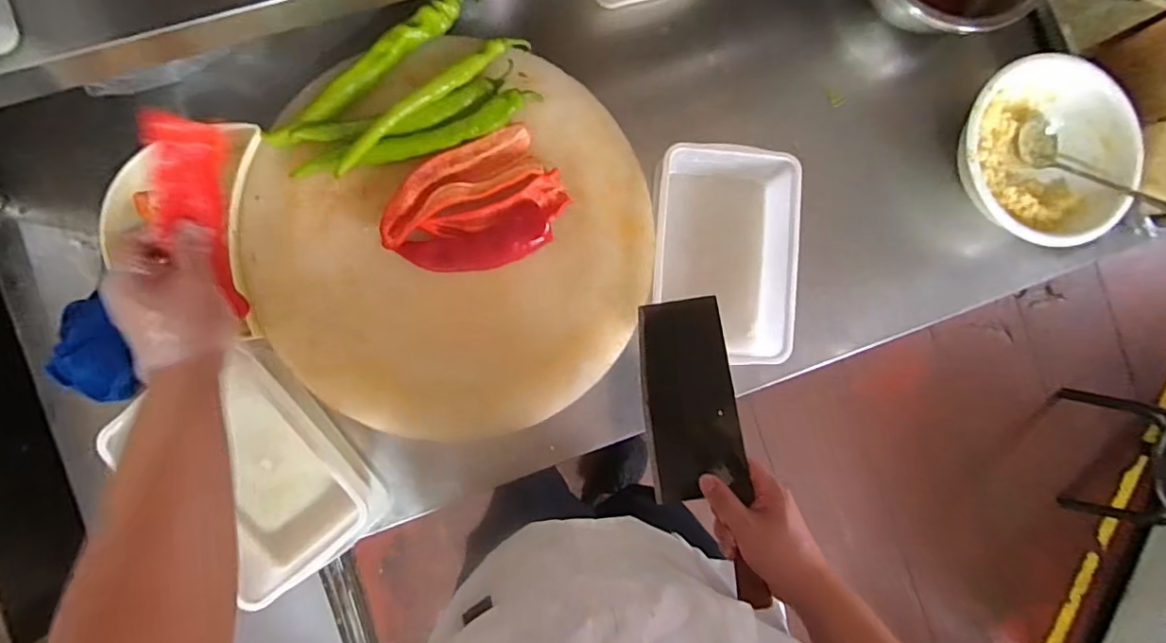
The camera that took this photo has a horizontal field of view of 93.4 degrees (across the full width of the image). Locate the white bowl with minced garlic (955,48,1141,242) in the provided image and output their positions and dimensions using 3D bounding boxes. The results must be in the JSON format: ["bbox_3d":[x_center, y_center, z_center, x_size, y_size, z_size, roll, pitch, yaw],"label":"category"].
[{"bbox_3d":[0.622,-0.227,0.743,0.229,0.078,0.254,-23,91,-6],"label":"white bowl with minced garlic"}]

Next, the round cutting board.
[{"bbox_3d":[-0.137,-0.082,0.648,0.453,0.040,0.418,0,88,-6],"label":"round cutting board"}]

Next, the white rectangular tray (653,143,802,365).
[{"bbox_3d":[0.174,-0.081,0.709,0.179,0.090,0.264,0,88,-6],"label":"white rectangular tray"}]

